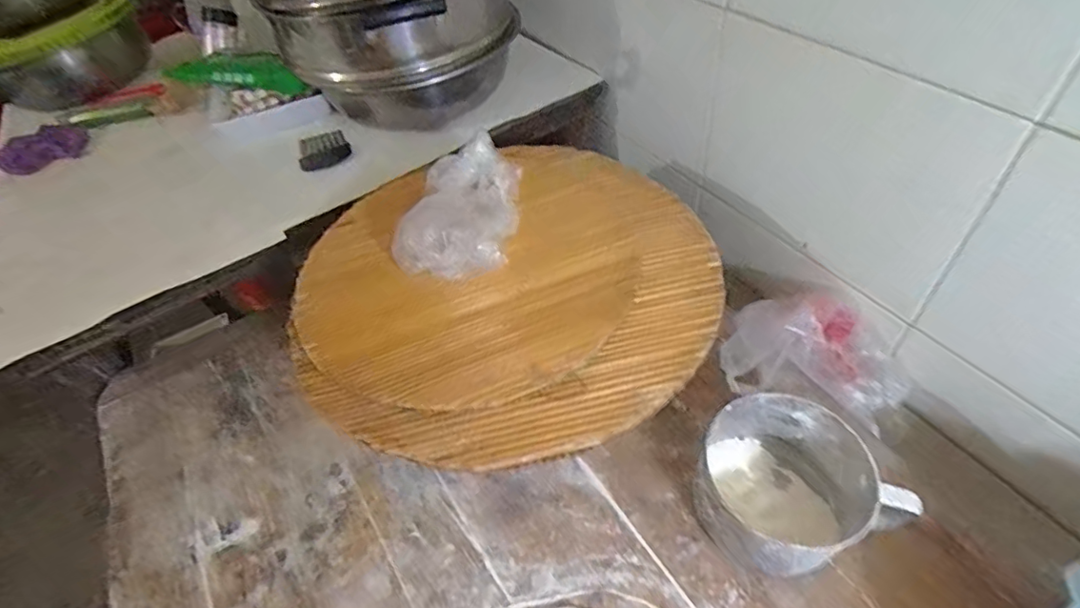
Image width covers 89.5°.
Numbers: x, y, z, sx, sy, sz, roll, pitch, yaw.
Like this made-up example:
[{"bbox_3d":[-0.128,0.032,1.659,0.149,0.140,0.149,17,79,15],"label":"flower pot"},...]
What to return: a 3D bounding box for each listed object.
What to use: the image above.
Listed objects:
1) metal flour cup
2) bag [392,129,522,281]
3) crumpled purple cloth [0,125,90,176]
[{"bbox_3d":[0.224,0.171,0.516,0.145,0.090,0.147,-5,49,6],"label":"metal flour cup"},{"bbox_3d":[-0.084,-0.114,0.599,0.116,0.058,0.195,3,51,8],"label":"bag"},{"bbox_3d":[-0.787,-0.246,0.860,0.129,0.050,0.056,-37,54,-21],"label":"crumpled purple cloth"}]

